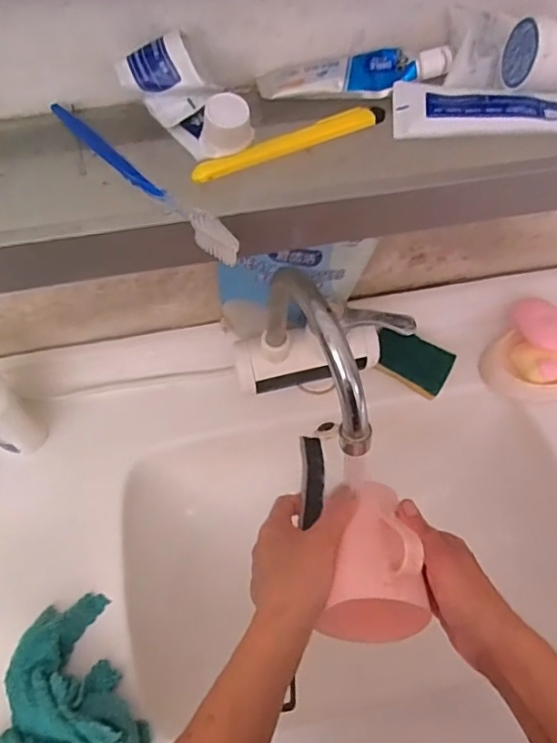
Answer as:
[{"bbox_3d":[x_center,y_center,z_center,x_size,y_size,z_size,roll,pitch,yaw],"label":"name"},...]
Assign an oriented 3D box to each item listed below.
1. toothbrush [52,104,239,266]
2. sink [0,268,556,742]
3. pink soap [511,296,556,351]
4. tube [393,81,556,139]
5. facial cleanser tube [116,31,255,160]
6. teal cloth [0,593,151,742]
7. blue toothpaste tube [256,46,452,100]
[{"bbox_3d":[-0.084,-0.117,0.332,0.013,0.012,0.174,-40,71,-19],"label":"toothbrush"},{"bbox_3d":[0.075,0.164,0.607,0.802,0.177,0.468,-12,64,-7],"label":"sink"},{"bbox_3d":[0.306,-0.055,0.643,0.050,0.022,0.079,-14,64,-8],"label":"pink soap"},{"bbox_3d":[0.157,-0.175,0.360,0.161,0.019,0.040,1,63,-1],"label":"tube"},{"bbox_3d":[-0.054,-0.166,0.336,0.053,0.048,0.083,-35,69,-17],"label":"facial cleanser tube"},{"bbox_3d":[-0.190,0.288,0.482,0.145,0.048,0.166,-4,63,-3],"label":"teal cloth"},{"bbox_3d":[0.050,-0.203,0.377,0.128,0.018,0.032,-12,64,-7],"label":"blue toothpaste tube"}]

